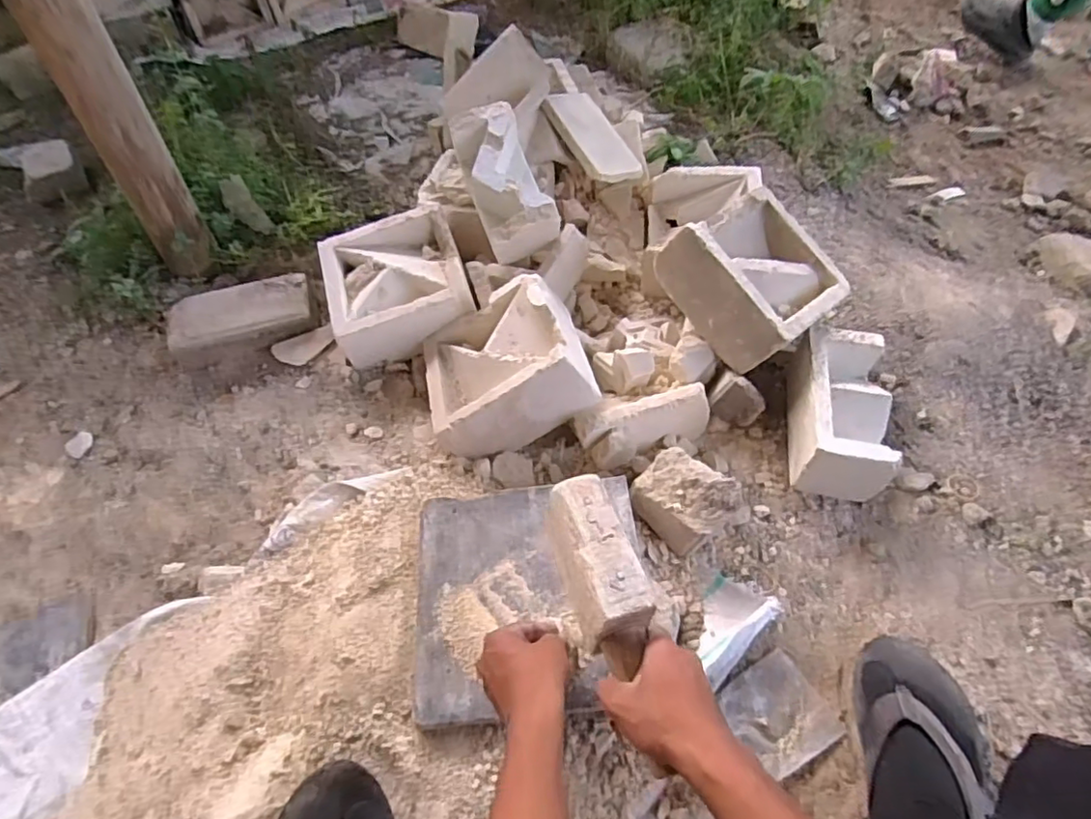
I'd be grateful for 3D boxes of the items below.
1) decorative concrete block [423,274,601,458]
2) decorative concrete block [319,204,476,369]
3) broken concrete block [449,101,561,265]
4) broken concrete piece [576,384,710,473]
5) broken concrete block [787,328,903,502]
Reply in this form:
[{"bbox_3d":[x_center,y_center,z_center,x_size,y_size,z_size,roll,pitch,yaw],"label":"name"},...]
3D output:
[{"bbox_3d":[-0.057,-0.064,0.868,0.205,0.099,0.234,-31,45,16],"label":"decorative concrete block"},{"bbox_3d":[-0.223,-0.183,0.956,0.204,0.106,0.219,-15,56,-7],"label":"decorative concrete block"},{"bbox_3d":[-0.058,-0.335,0.935,0.101,0.111,0.215,-21,87,-11],"label":"broken concrete block"},{"bbox_3d":[0.129,0.022,0.815,0.171,0.070,0.067,-19,57,-10],"label":"broken concrete piece"},{"bbox_3d":[0.380,0.006,0.805,0.102,0.090,0.211,6,56,7],"label":"broken concrete block"}]

